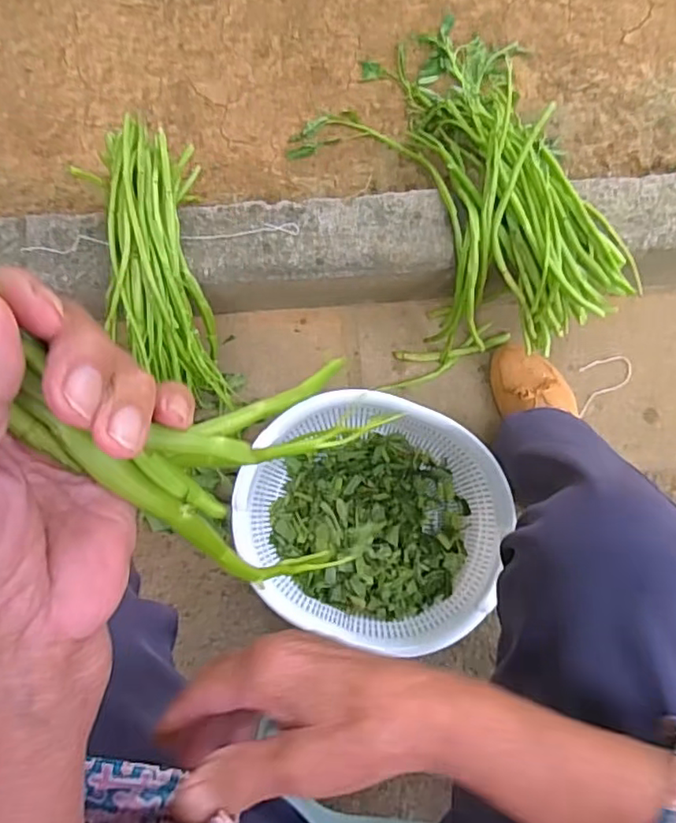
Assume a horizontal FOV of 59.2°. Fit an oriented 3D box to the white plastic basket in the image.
[{"bbox_3d":[0.033,0.129,0.728,0.299,0.113,0.259,18,83,4],"label":"white plastic basket"}]

